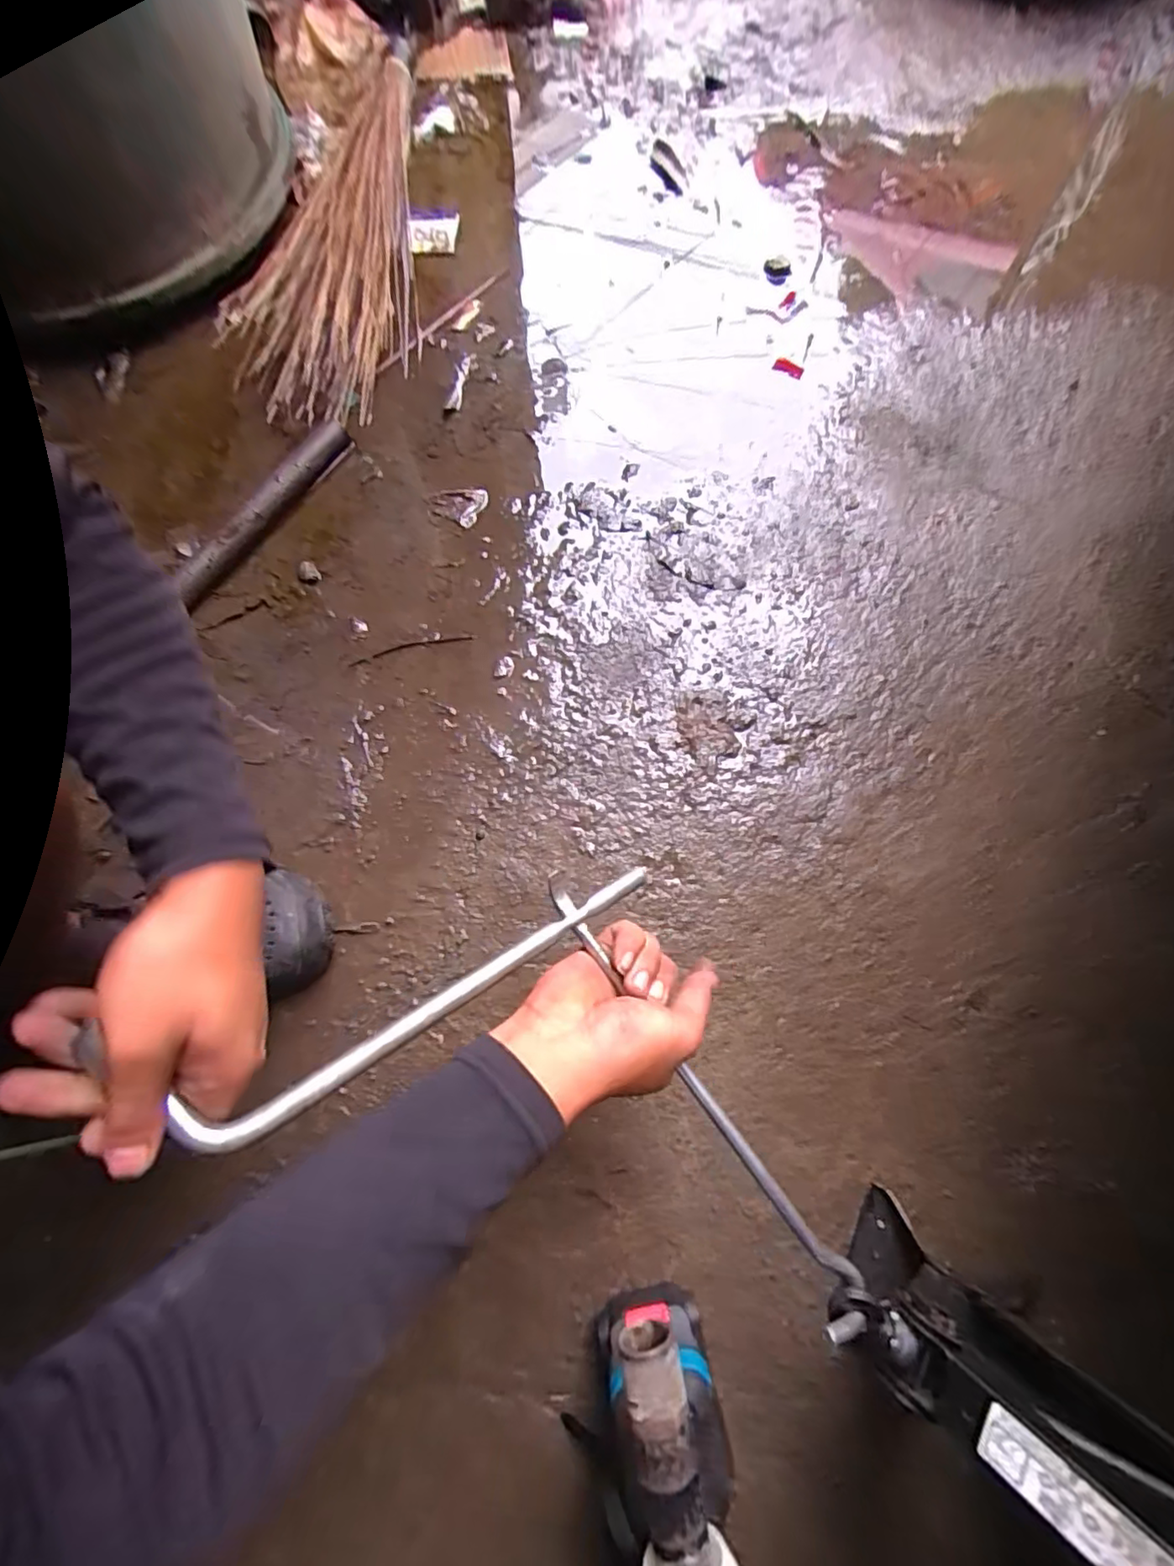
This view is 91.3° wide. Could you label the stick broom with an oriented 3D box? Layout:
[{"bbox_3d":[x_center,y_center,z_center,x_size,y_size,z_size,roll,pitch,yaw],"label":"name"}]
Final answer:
[{"bbox_3d":[-0.349,-0.776,0.757,0.230,0.098,0.691,-6,73,-1],"label":"stick broom"}]

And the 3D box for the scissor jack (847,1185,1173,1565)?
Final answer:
[{"bbox_3d":[0.243,0.349,0.326,0.221,0.259,0.073,38,77,12],"label":"scissor jack"}]

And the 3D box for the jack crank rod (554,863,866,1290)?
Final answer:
[{"bbox_3d":[0.063,0.172,0.339,0.015,0.009,0.282,-36,84,-10],"label":"jack crank rod"}]

